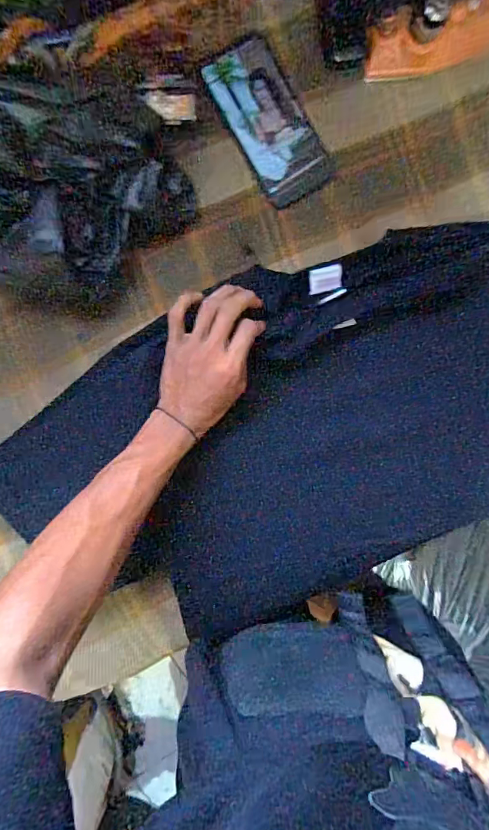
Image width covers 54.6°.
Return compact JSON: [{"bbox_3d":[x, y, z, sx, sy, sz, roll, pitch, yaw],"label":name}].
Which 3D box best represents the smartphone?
[{"bbox_3d":[0.027,-0.314,0.512,0.083,0.006,0.163,-32,100,-4],"label":"smartphone"}]

